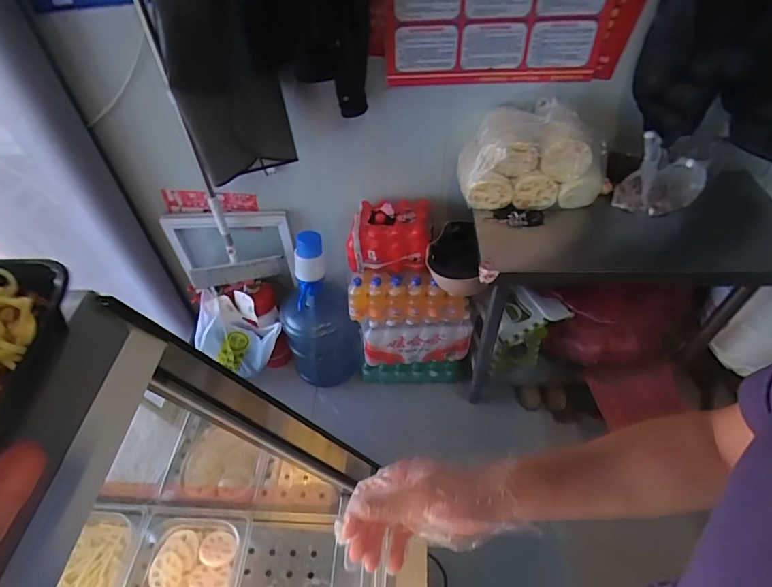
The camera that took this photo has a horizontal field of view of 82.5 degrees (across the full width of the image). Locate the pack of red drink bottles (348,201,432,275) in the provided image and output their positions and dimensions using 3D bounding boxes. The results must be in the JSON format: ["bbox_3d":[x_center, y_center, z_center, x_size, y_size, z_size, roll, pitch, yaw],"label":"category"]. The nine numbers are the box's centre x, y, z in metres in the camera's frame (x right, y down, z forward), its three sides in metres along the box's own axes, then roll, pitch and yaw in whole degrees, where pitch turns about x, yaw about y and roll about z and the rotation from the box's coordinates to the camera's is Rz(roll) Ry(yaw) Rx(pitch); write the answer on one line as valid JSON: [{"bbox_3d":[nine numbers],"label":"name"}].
[{"bbox_3d":[0.009,-0.179,1.323,0.248,0.169,0.175,-1,48,1],"label":"pack of red drink bottles"}]

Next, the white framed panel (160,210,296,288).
[{"bbox_3d":[-0.513,-0.148,1.434,0.387,0.226,0.111,-3,48,-1],"label":"white framed panel"}]

